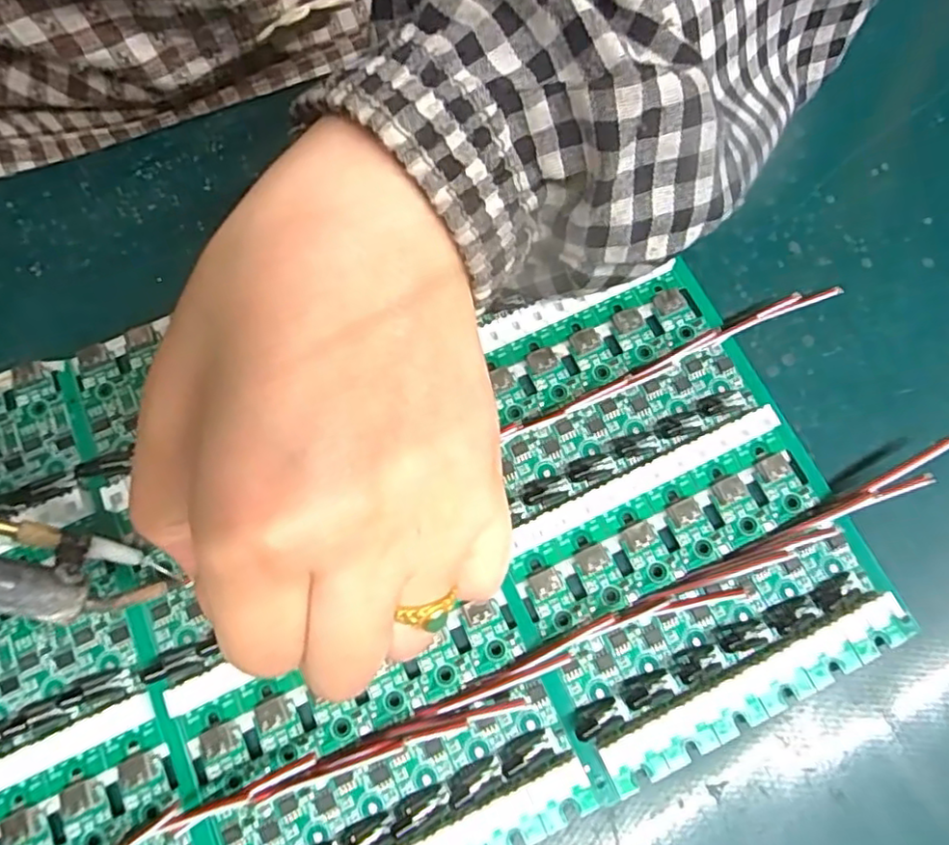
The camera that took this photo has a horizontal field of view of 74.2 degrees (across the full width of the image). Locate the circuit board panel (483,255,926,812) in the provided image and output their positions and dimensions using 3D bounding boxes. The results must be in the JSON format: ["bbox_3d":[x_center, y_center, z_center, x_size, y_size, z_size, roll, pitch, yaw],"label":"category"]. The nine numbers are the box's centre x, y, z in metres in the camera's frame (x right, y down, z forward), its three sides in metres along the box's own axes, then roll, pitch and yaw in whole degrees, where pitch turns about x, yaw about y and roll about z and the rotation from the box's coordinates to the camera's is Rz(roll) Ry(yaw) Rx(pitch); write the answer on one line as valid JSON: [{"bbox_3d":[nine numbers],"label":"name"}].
[{"bbox_3d":[0.054,0.022,0.193,0.098,0.008,0.137,-24,75,-7],"label":"circuit board panel"}]

